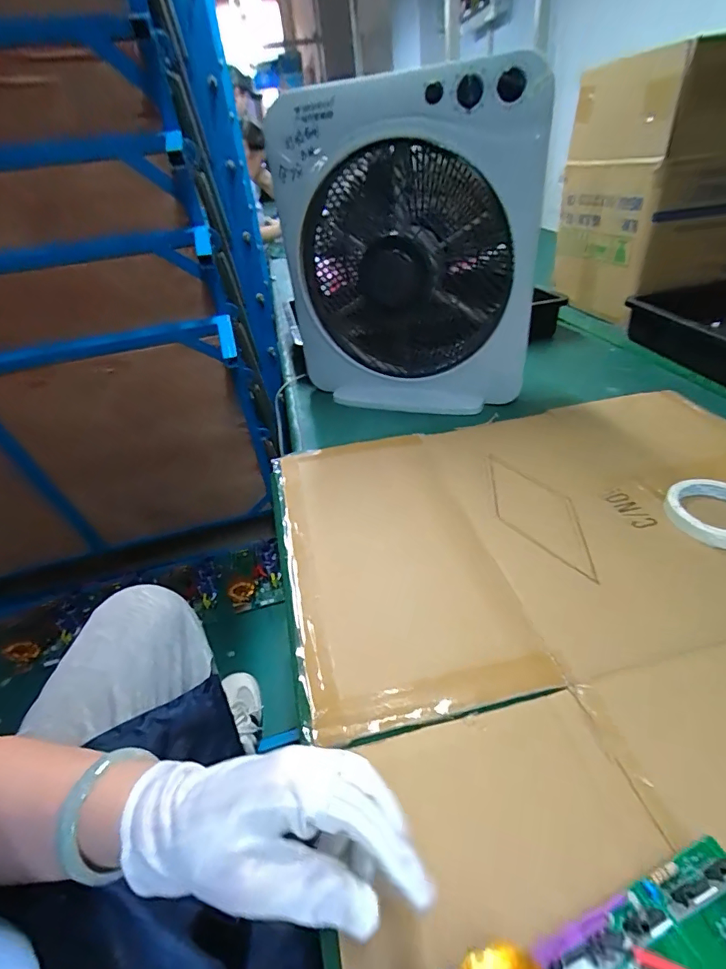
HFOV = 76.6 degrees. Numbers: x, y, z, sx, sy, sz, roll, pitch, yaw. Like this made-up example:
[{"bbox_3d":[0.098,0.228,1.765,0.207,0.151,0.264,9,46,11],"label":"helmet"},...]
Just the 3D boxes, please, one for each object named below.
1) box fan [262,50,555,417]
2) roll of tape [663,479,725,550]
[{"bbox_3d":[0.061,-0.328,0.692,0.370,0.420,0.125,10,38,20],"label":"box fan"},{"bbox_3d":[0.373,0.028,0.481,0.094,0.015,0.094,-4,36,3],"label":"roll of tape"}]

